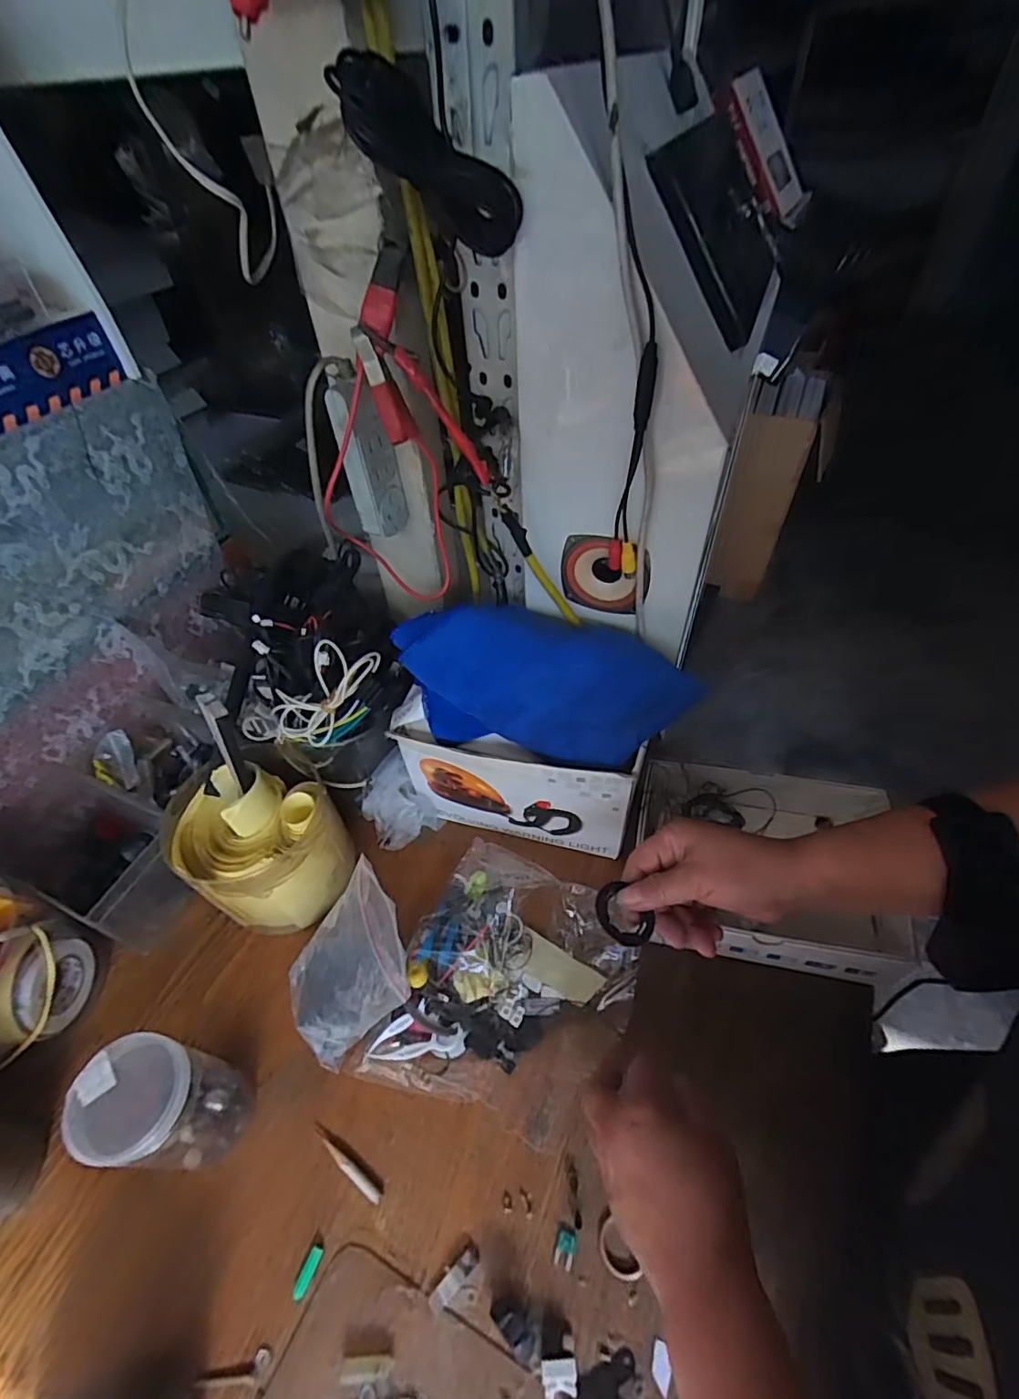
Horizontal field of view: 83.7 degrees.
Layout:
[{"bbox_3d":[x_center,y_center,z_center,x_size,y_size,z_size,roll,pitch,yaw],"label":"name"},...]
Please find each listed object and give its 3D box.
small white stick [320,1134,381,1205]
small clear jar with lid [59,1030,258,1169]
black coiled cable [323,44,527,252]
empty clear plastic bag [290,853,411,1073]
[{"bbox_3d":[-0.112,0.327,0.397,0.057,0.005,0.008,27,58,25],"label":"small white stick"},{"bbox_3d":[-0.220,0.267,0.374,0.057,0.121,0.063,2,49,5],"label":"small clear jar with lid"},{"bbox_3d":[-0.042,-0.289,0.306,0.107,0.037,0.033,22,41,-33],"label":"black coiled cable"},{"bbox_3d":[-0.123,0.202,0.431,0.101,0.110,0.100,-20,51,-10],"label":"empty clear plastic bag"}]

